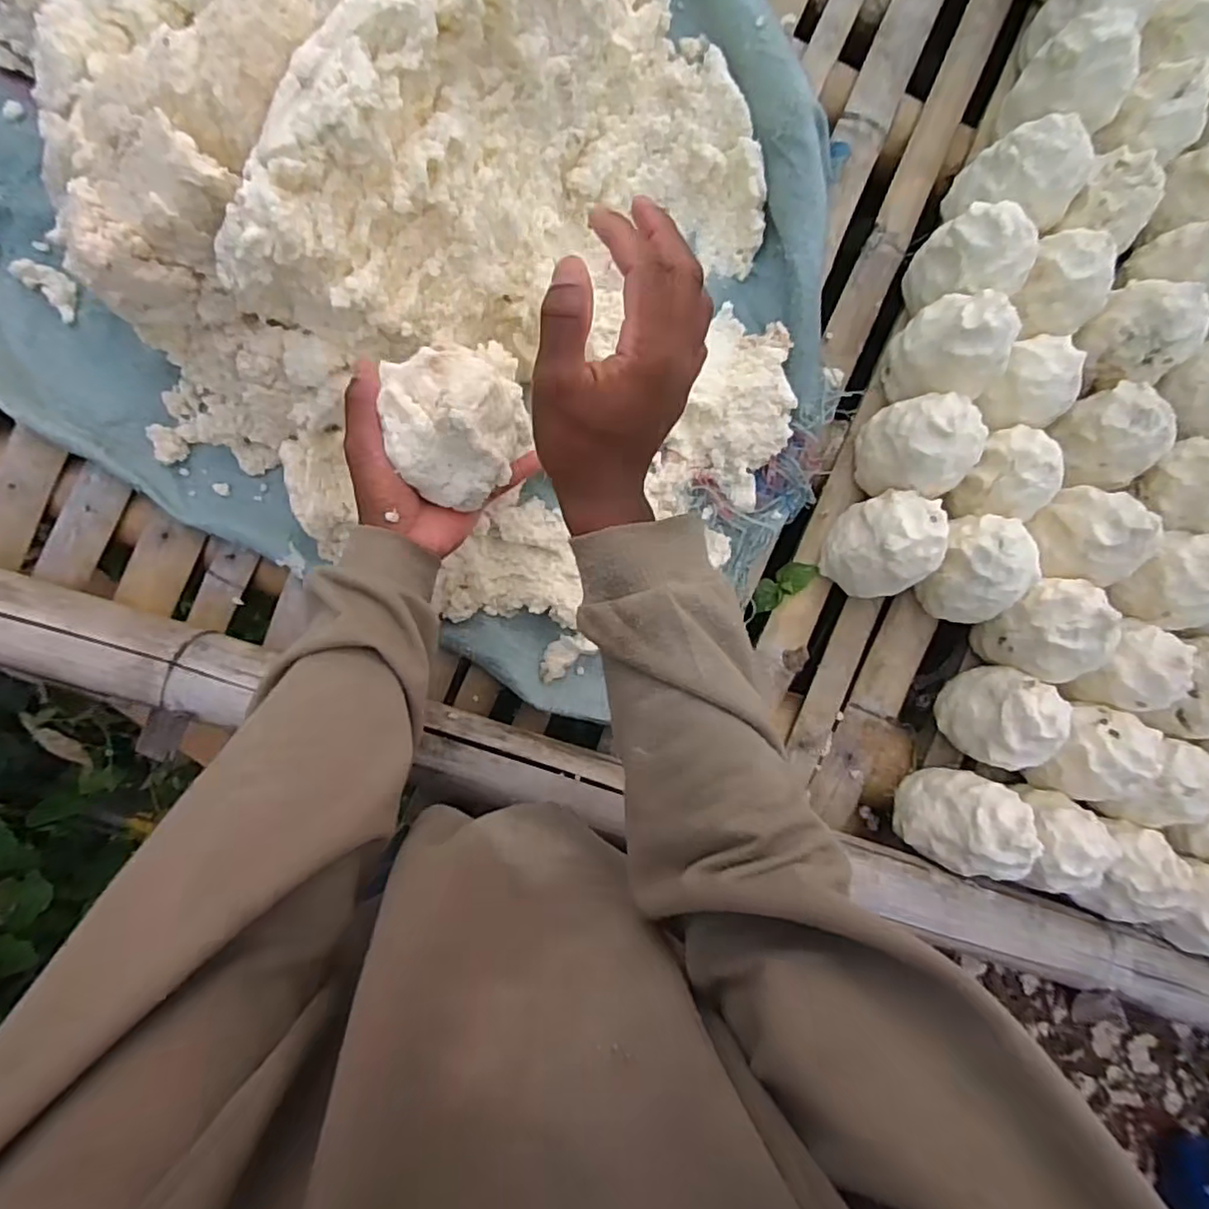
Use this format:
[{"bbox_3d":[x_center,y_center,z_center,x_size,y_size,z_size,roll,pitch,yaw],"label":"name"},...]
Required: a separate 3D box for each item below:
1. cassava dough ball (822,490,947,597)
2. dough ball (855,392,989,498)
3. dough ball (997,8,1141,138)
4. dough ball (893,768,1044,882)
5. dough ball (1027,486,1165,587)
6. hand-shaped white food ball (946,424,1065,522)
[{"bbox_3d":[0.241,-0.053,0.575,0.071,0.101,0.090,2,90,-7],"label":"cassava dough ball"},{"bbox_3d":[0.276,-0.134,0.556,0.074,0.092,0.077,0,90,-7],"label":"dough ball"},{"bbox_3d":[0.402,-0.442,0.553,0.078,0.090,0.072,14,88,-7],"label":"dough ball"},{"bbox_3d":[0.316,0.192,0.565,0.070,0.099,0.083,11,89,-7],"label":"dough ball"},{"bbox_3d":[0.426,-0.061,0.558,0.068,0.066,0.081,13,89,-7],"label":"dough ball"},{"bbox_3d":[0.352,-0.114,0.562,0.058,0.059,0.078,14,88,-7],"label":"hand-shaped white food ball"}]

